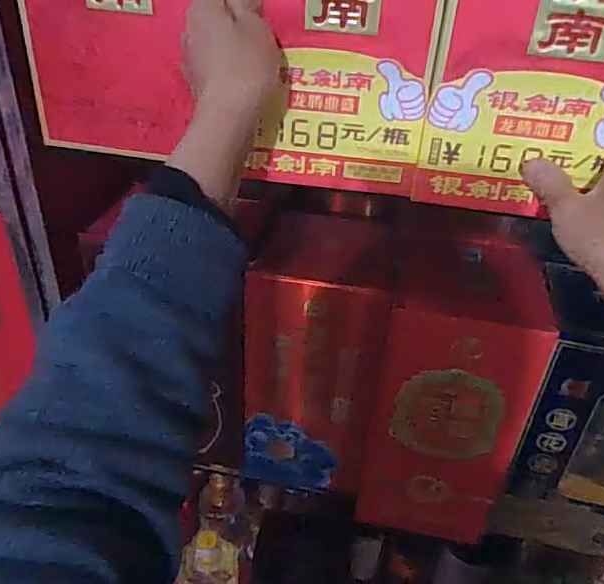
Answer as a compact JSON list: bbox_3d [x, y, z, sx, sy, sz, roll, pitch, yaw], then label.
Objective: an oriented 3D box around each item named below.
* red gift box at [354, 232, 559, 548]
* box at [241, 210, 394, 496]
[{"bbox_3d":[0.140,0.099,0.571,0.128,0.268,0.127,8,35,6],"label":"red gift box"},{"bbox_3d":[0.012,0.078,0.609,0.125,0.286,0.099,10,36,8],"label":"box"}]

